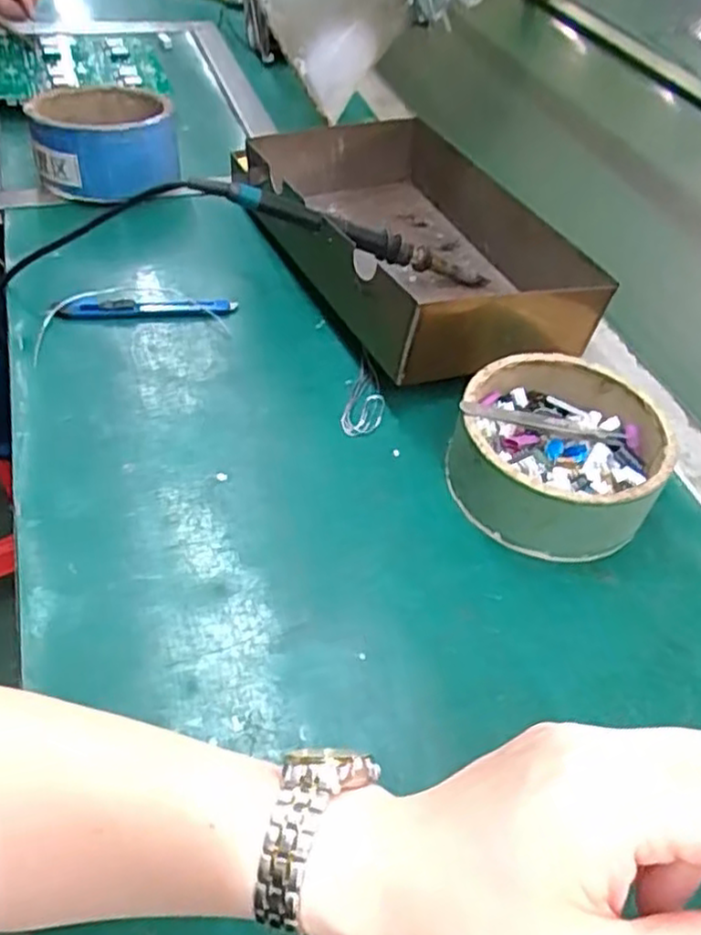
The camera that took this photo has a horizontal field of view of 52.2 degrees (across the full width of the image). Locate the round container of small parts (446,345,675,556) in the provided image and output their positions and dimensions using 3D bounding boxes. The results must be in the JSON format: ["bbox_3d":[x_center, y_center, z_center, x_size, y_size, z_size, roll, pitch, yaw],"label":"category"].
[{"bbox_3d":[0.120,-0.008,0.424,0.114,0.054,0.119,2,48,-3],"label":"round container of small parts"}]

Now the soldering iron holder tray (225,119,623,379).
[{"bbox_3d":[0.036,-0.167,0.544,0.183,0.070,0.317,-18,52,-20],"label":"soldering iron holder tray"}]

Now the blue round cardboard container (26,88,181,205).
[{"bbox_3d":[-0.226,-0.291,0.648,0.121,0.070,0.135,-33,58,-29],"label":"blue round cardboard container"}]

